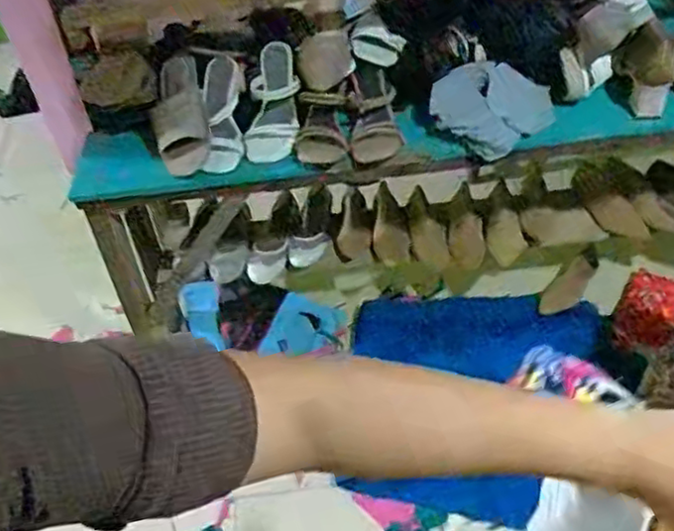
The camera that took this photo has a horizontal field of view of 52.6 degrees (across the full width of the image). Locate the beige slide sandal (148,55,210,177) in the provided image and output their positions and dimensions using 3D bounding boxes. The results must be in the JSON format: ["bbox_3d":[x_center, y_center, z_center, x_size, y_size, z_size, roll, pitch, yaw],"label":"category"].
[{"bbox_3d":[-0.285,-0.279,1.226,0.095,0.078,0.256,-11,47,-4],"label":"beige slide sandal"}]

